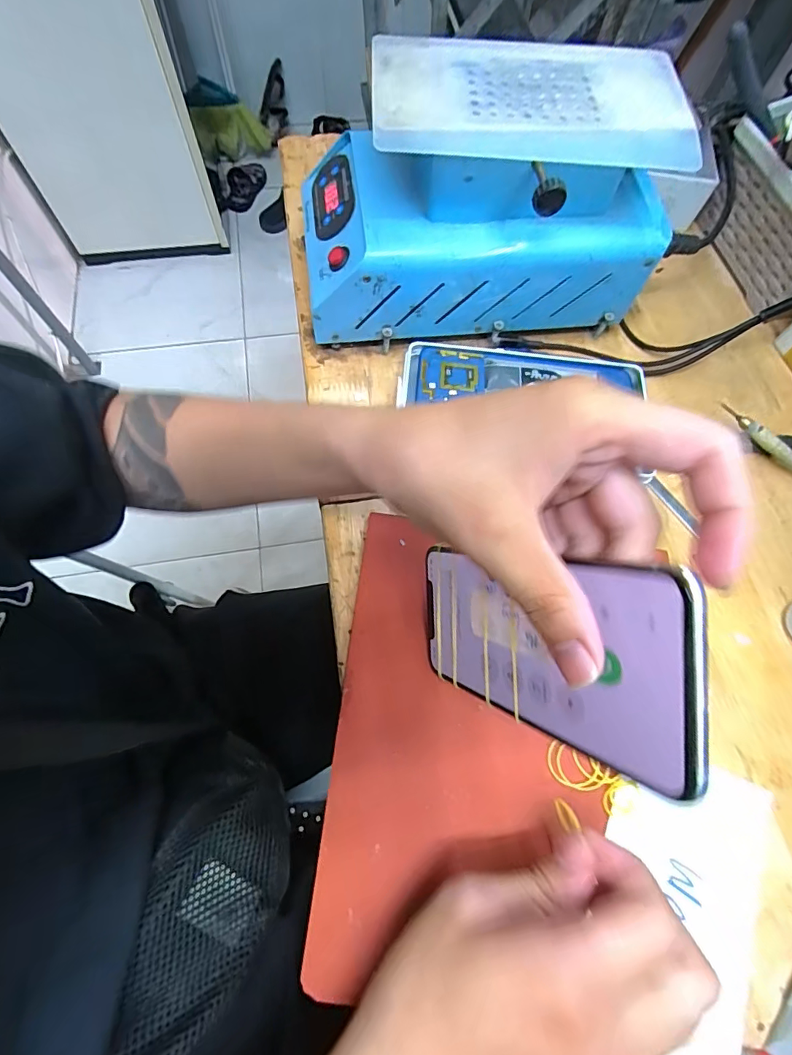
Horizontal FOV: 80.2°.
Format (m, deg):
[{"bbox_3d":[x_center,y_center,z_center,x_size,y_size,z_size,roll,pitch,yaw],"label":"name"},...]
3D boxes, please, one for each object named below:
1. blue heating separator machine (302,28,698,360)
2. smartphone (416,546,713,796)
[{"bbox_3d":[0.056,-0.221,0.330,0.240,0.142,0.124,-4,69,-3],"label":"blue heating separator machine"},{"bbox_3d":[0.055,0.050,0.207,0.005,0.152,0.073,-3,91,-28],"label":"smartphone"}]

